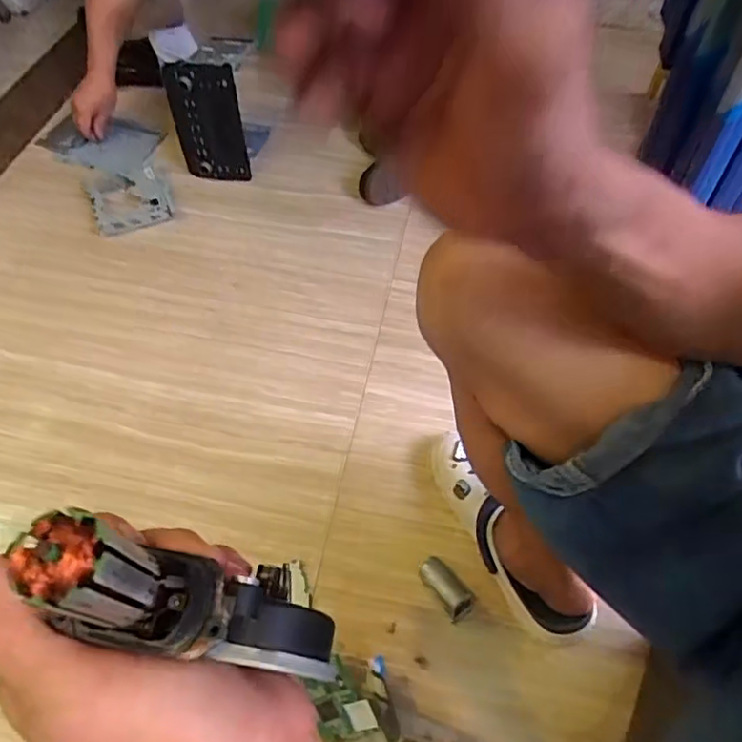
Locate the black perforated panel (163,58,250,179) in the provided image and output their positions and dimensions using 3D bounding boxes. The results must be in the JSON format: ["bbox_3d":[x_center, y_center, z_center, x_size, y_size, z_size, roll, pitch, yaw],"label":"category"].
[{"bbox_3d":[-0.285,-0.435,1.044,0.120,0.223,0.020,2,54,-2],"label":"black perforated panel"}]

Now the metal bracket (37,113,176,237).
[{"bbox_3d":[-0.474,-0.365,1.086,0.212,0.049,0.282,-20,61,-14],"label":"metal bracket"}]

